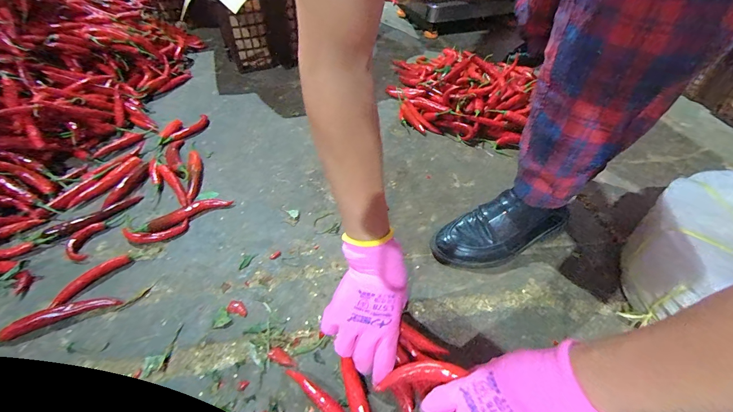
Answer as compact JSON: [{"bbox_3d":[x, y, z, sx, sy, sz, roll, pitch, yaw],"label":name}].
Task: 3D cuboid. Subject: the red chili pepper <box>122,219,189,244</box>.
[{"bbox_3d":[-0.349,0.044,0.543,0.095,0.021,0.033,-14,49,-13],"label":"red chili pepper"}]

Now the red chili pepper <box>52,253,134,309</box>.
[{"bbox_3d":[-0.408,0.107,0.486,0.021,0.015,0.103,29,53,24],"label":"red chili pepper"}]

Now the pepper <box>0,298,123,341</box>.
[{"bbox_3d":[-0.426,0.148,0.445,0.154,0.019,0.028,-18,50,-17],"label":"pepper"}]

